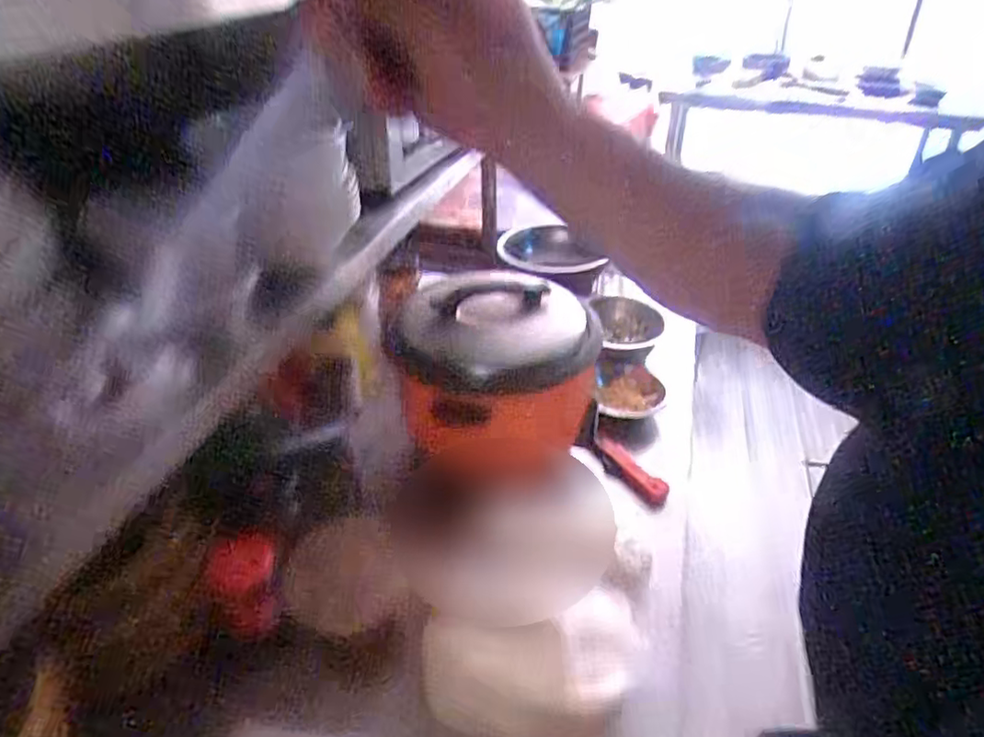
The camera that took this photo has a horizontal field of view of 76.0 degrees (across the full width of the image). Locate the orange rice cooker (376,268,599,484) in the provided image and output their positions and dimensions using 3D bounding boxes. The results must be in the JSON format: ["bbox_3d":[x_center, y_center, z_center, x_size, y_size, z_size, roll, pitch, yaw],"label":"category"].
[{"bbox_3d":[0.001,-0.005,0.857,0.266,0.191,0.237,6,36,8],"label":"orange rice cooker"}]

